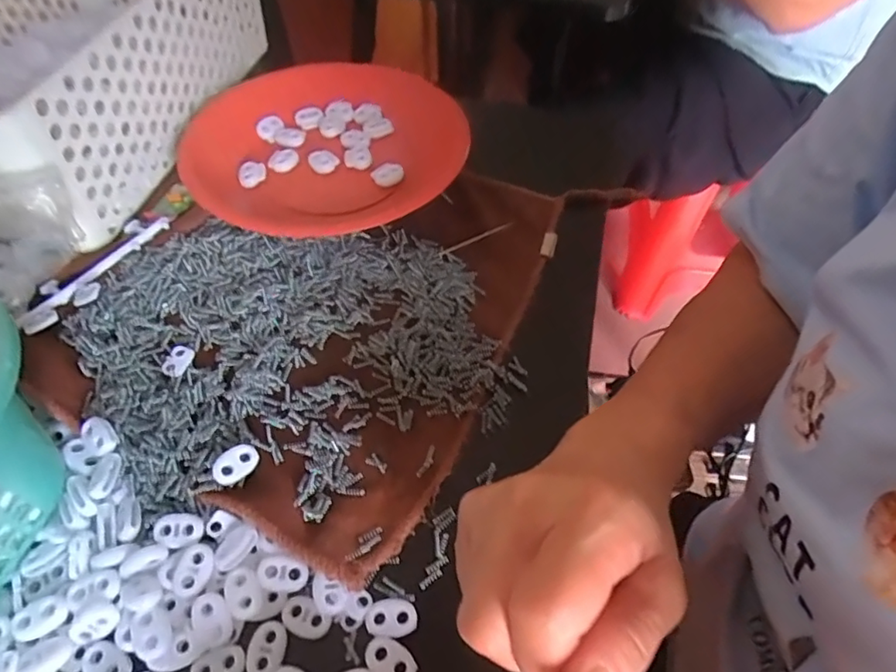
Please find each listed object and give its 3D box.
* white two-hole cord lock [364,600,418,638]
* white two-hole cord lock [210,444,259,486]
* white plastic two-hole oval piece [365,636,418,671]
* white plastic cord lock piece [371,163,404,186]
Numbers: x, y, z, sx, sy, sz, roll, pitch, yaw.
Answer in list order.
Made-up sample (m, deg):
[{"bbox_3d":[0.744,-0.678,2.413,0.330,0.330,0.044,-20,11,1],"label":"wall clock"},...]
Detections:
[{"bbox_3d":[-0.025,0.126,0.254,0.023,0.004,0.015,-3,56,-2],"label":"white two-hole cord lock"},{"bbox_3d":[-0.107,0.064,0.286,0.023,0.004,0.016,-27,76,-26],"label":"white two-hole cord lock"},{"bbox_3d":[-0.025,0.139,0.244,0.023,0.004,0.016,34,63,21],"label":"white plastic two-hole oval piece"},{"bbox_3d":[-0.042,-0.116,0.402,0.024,0.009,0.013,-15,57,-9],"label":"white plastic cord lock piece"}]

